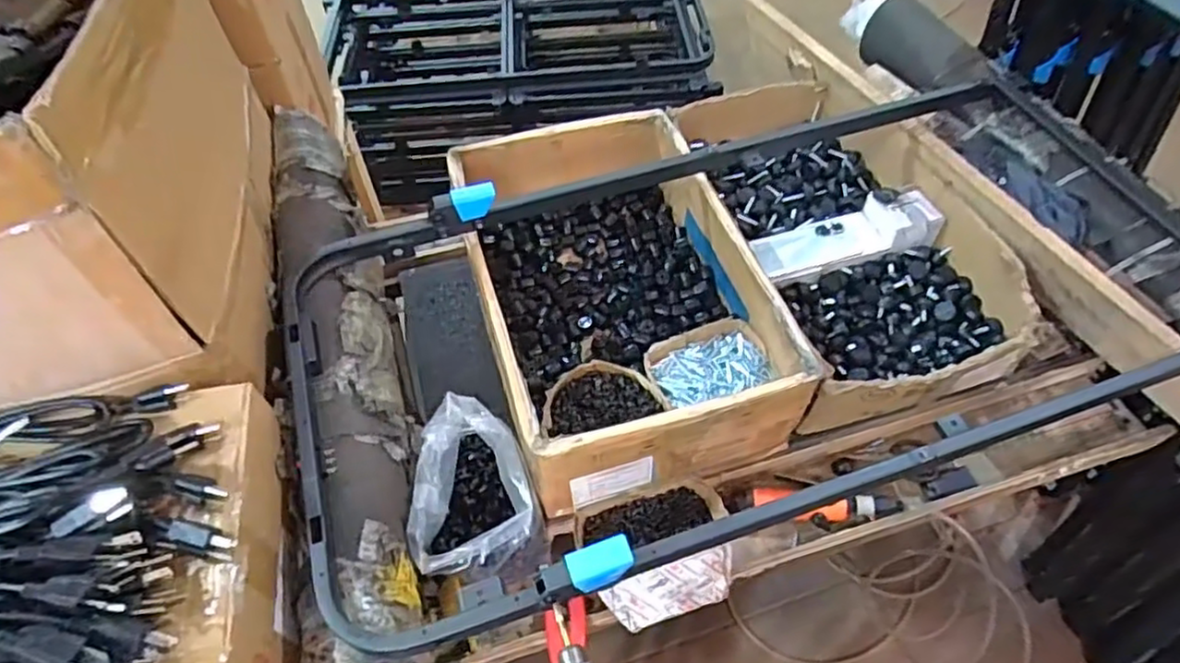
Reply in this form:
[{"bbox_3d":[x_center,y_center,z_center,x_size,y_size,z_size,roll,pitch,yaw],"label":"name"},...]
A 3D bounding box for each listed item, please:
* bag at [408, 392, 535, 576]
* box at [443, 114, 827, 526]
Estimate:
[{"bbox_3d":[-0.137,0.180,0.776,0.125,0.107,0.180,-13,55,-8],"label":"bag"},{"bbox_3d":[0.033,-0.061,0.951,0.360,0.165,0.537,-15,55,-9],"label":"box"}]

